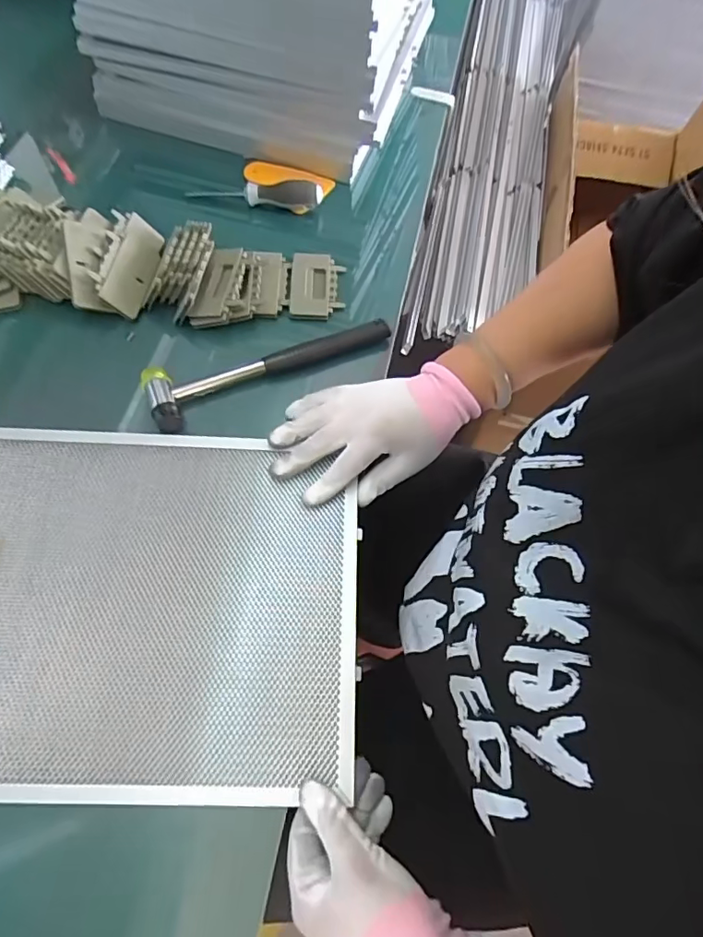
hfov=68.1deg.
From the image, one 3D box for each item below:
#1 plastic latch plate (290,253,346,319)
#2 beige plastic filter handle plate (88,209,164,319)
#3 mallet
[{"bbox_3d":[-0.037,-0.195,0.560,0.056,0.016,0.082,2,65,-2],"label":"plastic latch plate"},{"bbox_3d":[-0.227,-0.214,0.534,0.011,0.055,0.111,-11,60,34],"label":"beige plastic filter handle plate"},{"bbox_3d":[-0.077,-0.107,0.502,0.239,0.022,0.058,-24,68,-14],"label":"mallet"}]

